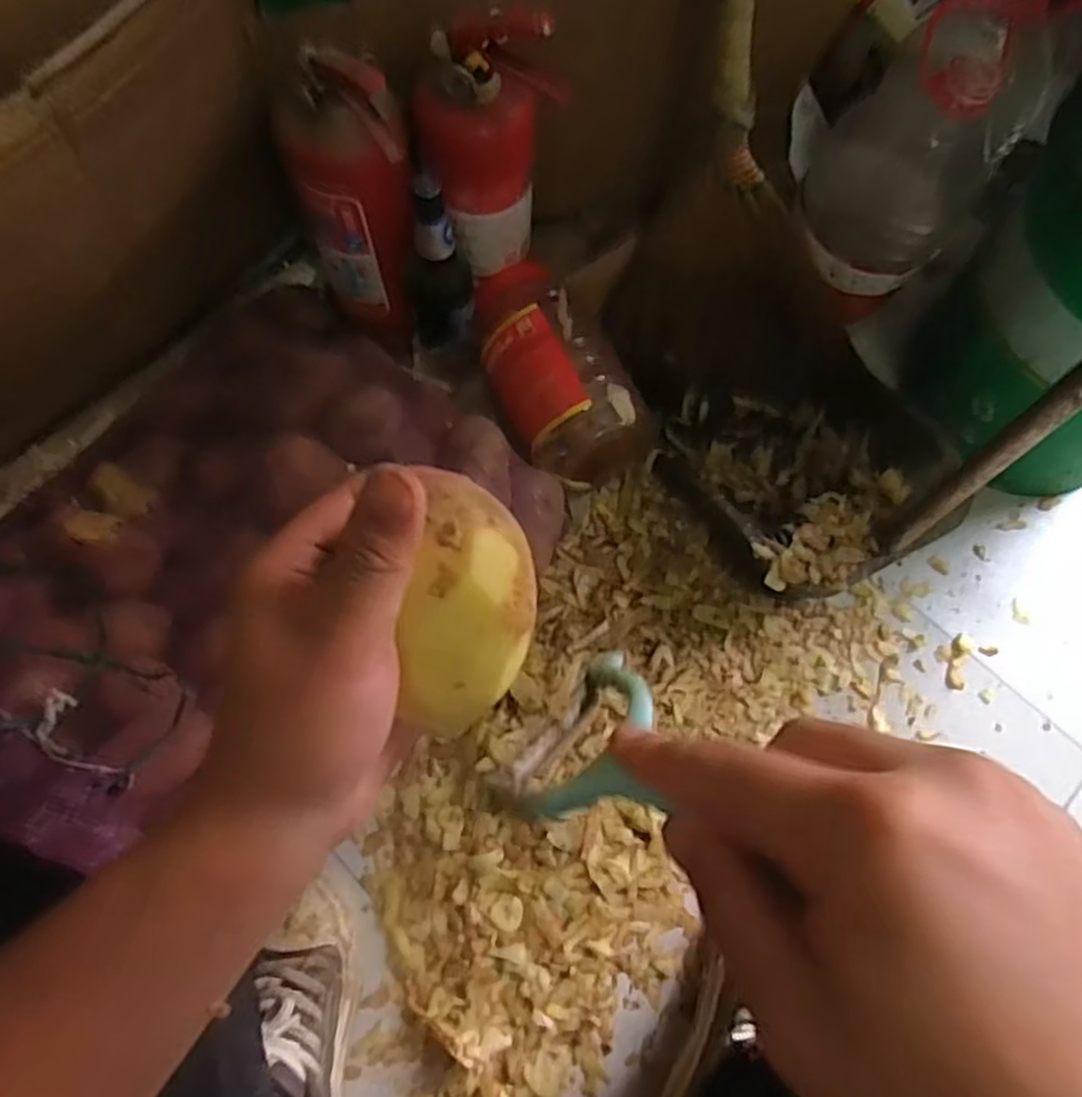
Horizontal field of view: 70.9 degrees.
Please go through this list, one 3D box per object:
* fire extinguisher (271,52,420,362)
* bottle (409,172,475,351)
[{"bbox_3d":[-0.181,-0.331,0.768,0.108,0.287,0.127,-16,71,-8],"label":"fire extinguisher"},{"bbox_3d":[-0.105,-0.279,0.774,0.067,0.185,0.064,-7,70,-5],"label":"bottle"}]

